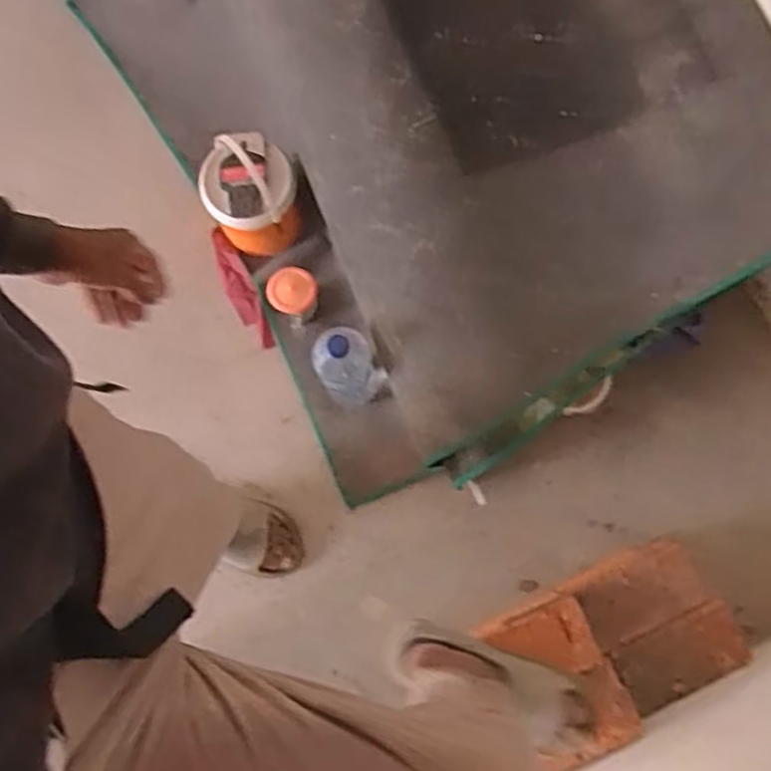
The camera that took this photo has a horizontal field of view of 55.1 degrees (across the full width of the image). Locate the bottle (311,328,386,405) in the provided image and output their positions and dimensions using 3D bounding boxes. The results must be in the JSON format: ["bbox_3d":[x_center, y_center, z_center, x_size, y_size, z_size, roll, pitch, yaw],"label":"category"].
[{"bbox_3d":[-0.060,-0.027,1.181,0.084,0.294,0.089,0,80,1],"label":"bottle"}]

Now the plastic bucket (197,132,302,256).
[{"bbox_3d":[-0.231,-0.327,1.275,0.151,0.190,0.156,0,80,1],"label":"plastic bucket"}]

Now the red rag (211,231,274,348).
[{"bbox_3d":[-0.263,-0.176,1.347,0.048,0.031,0.227,-25,80,-4],"label":"red rag"}]

